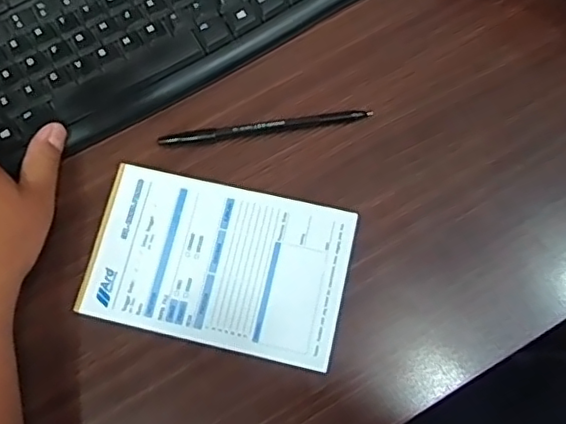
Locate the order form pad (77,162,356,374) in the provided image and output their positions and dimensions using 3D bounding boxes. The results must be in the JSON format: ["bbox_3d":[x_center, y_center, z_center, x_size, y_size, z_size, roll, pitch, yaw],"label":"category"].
[{"bbox_3d":[-0.043,0.034,0.395,0.166,0.016,0.104,13,79,1],"label":"order form pad"}]

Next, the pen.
[{"bbox_3d":[-0.012,-0.060,0.421,0.150,0.007,0.008,-7,79,-2],"label":"pen"}]

